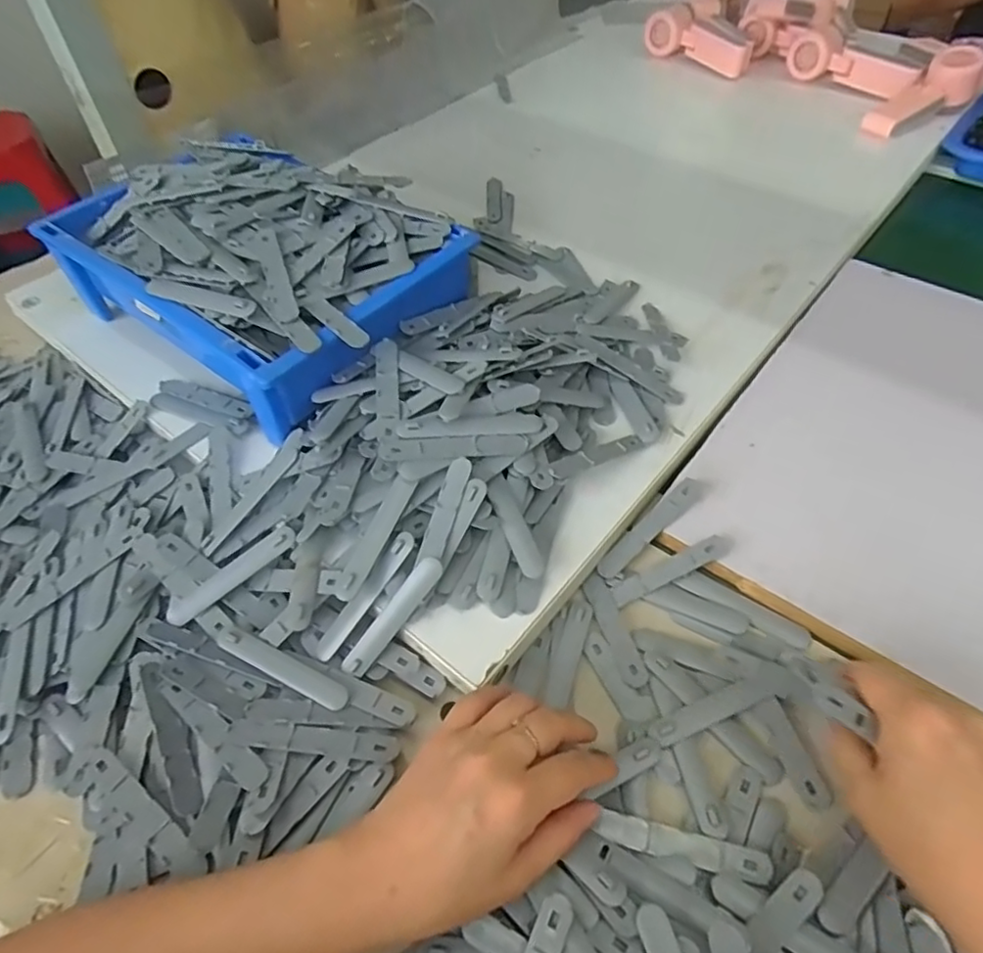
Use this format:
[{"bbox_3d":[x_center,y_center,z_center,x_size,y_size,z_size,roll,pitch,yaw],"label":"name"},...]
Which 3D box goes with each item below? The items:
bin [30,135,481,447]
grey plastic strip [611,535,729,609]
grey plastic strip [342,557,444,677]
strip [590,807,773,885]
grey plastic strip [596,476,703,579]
[{"bbox_3d":[-0.186,-0.172,0.509,0.301,0.103,0.207,31,58,24],"label":"bin"},{"bbox_3d":[0.119,0.062,0.418,0.083,0.008,0.016,-27,55,1],"label":"grey plastic strip"},{"bbox_3d":[-0.059,0.083,0.375,0.016,0.009,0.087,44,102,29],"label":"grey plastic strip"},{"bbox_3d":[0.100,0.194,0.328,0.086,0.007,0.015,11,53,10],"label":"strip"},{"bbox_3d":[0.109,0.035,0.437,0.095,0.006,0.017,-42,61,-12],"label":"grey plastic strip"}]

